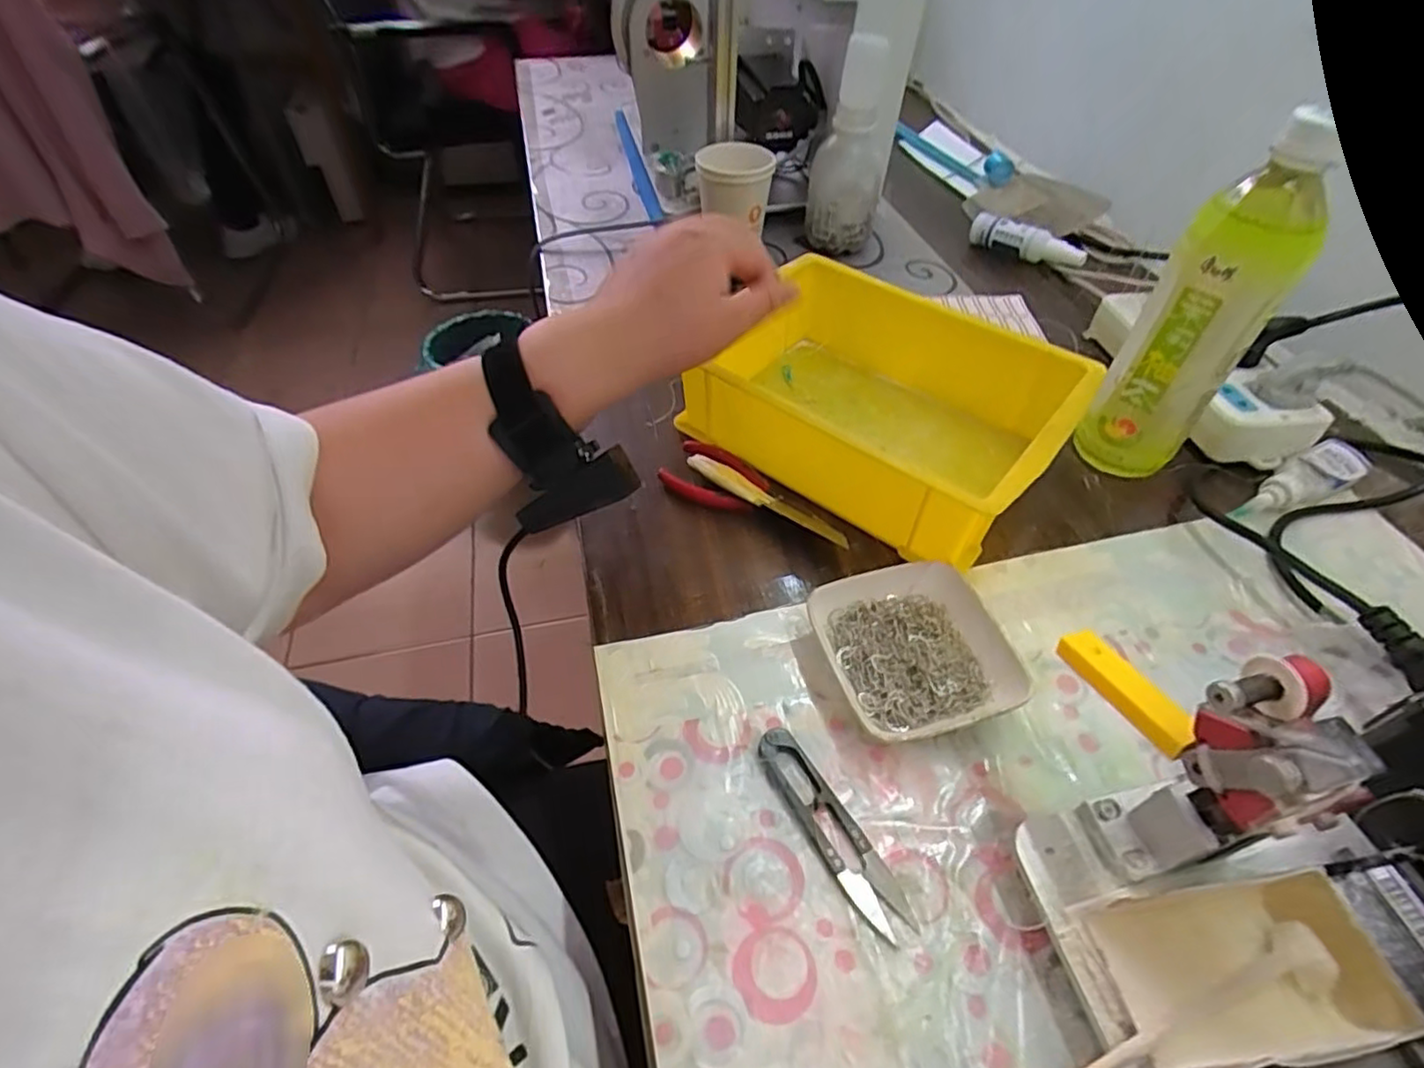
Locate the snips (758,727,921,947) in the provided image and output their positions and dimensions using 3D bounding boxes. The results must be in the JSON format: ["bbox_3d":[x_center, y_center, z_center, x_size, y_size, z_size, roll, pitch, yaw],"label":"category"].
[{"bbox_3d":[0.055,0.135,0.309,0.022,0.010,0.101,-25,53,-19],"label":"snips"}]

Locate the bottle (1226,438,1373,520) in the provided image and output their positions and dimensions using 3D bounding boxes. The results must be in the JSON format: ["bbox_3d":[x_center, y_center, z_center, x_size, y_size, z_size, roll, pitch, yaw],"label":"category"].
[{"bbox_3d":[0.400,-0.034,0.450,0.120,0.019,0.032,-22,52,-17],"label":"bottle"}]

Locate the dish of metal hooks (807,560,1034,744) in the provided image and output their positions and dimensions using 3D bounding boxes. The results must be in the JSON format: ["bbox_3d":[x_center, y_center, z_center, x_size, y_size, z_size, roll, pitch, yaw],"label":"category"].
[{"bbox_3d":[0.109,0.063,0.362,0.093,0.022,0.094,-14,50,-11],"label":"dish of metal hooks"}]

